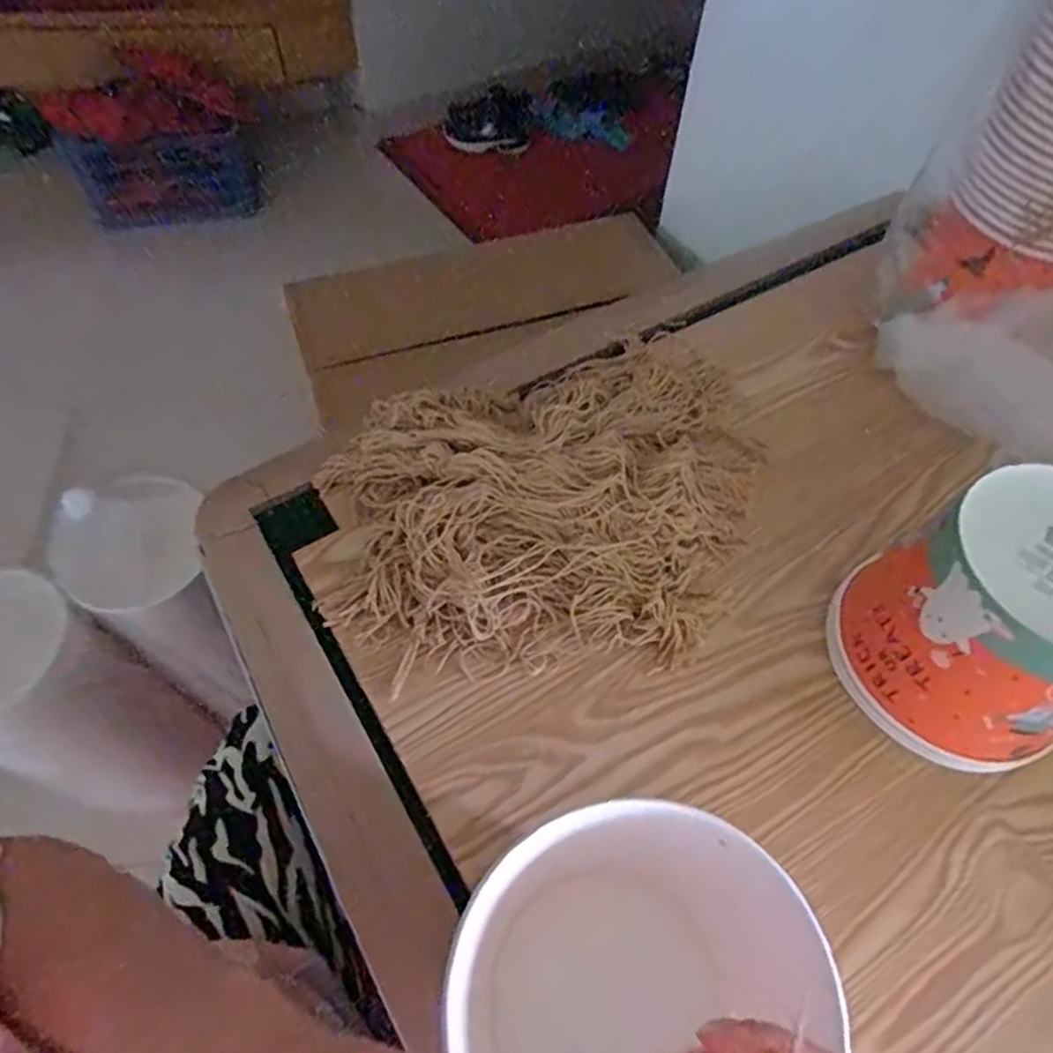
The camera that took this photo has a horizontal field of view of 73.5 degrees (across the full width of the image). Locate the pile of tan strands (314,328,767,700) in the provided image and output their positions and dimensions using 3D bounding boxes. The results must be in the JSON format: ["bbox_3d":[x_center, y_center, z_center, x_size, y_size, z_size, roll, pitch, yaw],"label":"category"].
[{"bbox_3d":[0.029,-0.027,0.555,0.390,0.063,0.286,-21,60,-15],"label":"pile of tan strands"}]

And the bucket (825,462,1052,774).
[{"bbox_3d":[0.299,0.061,0.454,0.138,0.154,0.155,-21,60,-15],"label":"bucket"}]

